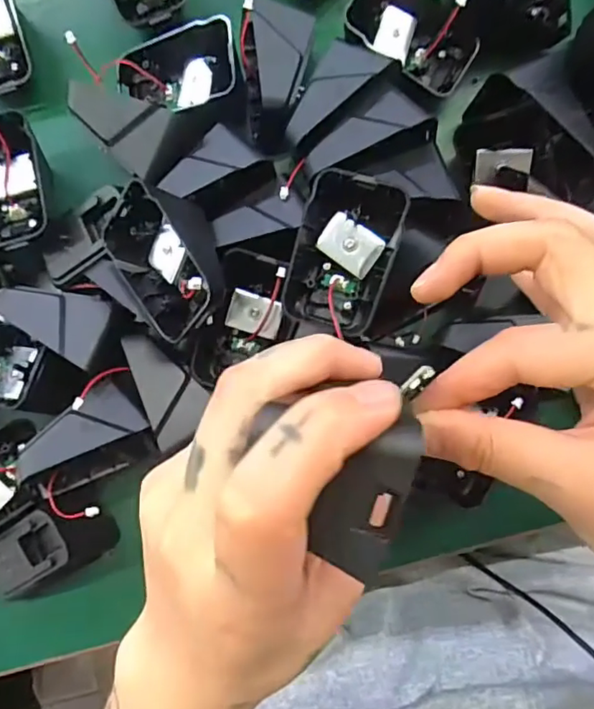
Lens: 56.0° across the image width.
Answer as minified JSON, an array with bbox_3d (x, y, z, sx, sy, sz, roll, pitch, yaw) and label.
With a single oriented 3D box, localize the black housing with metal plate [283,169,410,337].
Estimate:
[{"bbox_3d":[0.021,-0.045,0.258,0.045,0.029,0.065,17,85,4],"label":"black housing with metal plate"}]

